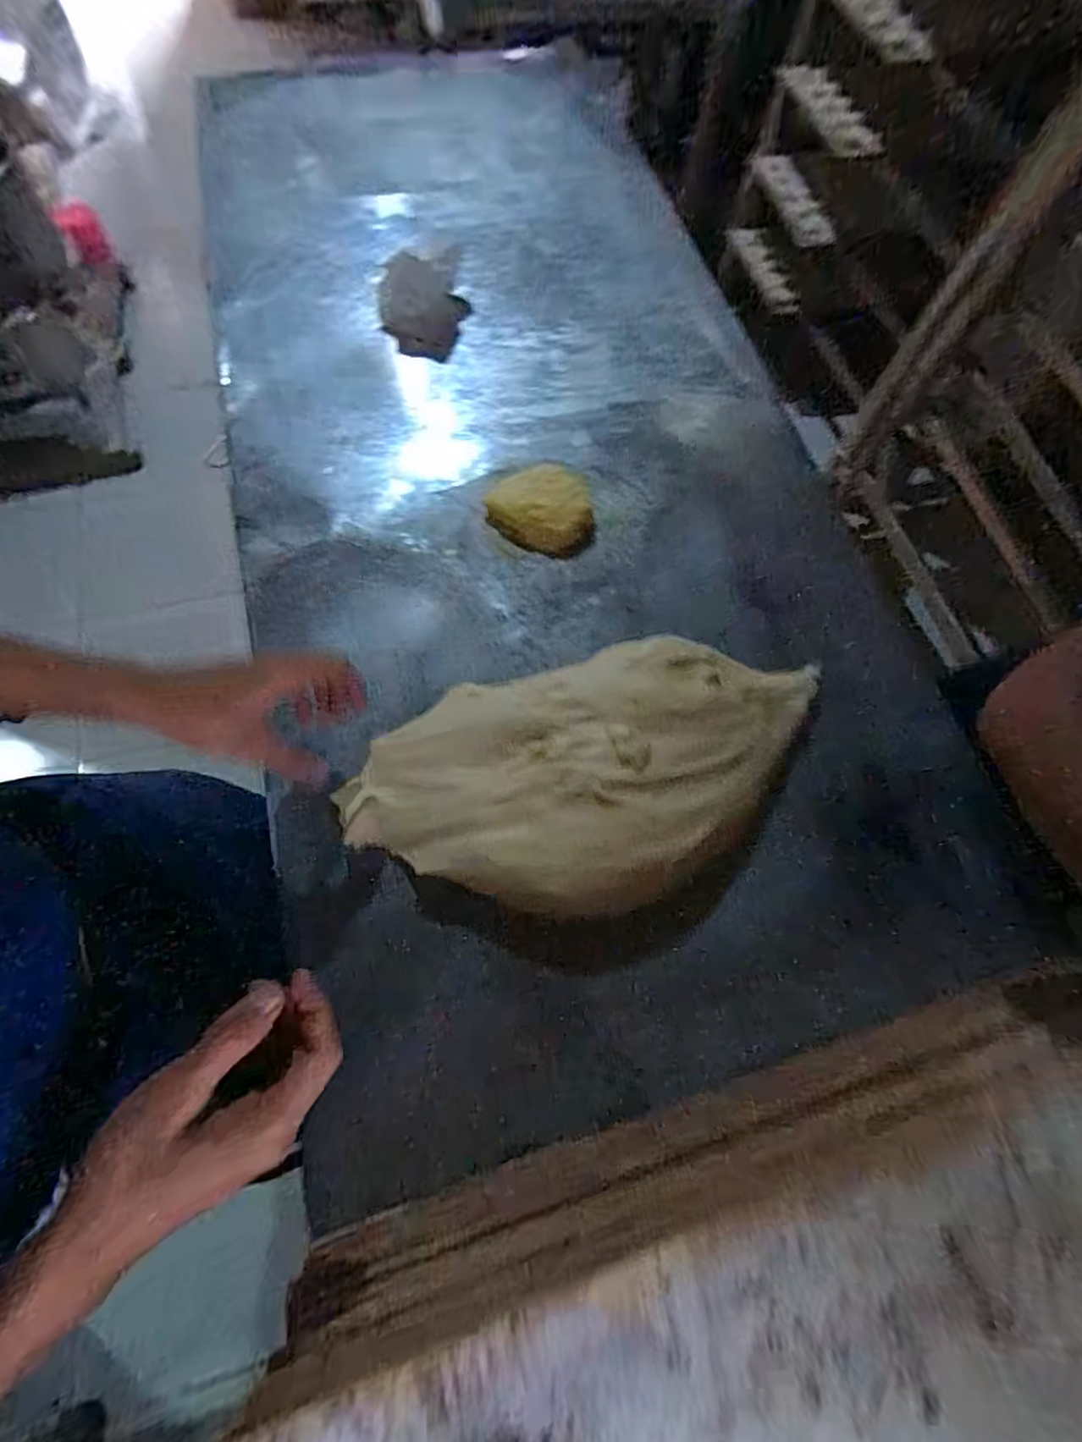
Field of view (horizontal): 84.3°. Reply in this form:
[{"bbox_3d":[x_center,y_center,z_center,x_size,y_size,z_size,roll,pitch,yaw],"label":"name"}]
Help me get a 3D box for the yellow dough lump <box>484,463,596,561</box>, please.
[{"bbox_3d":[0.004,-0.223,0.627,0.113,0.028,0.093,26,67,7],"label":"yellow dough lump"}]

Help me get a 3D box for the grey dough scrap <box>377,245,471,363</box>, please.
[{"bbox_3d":[-0.145,-0.515,0.738,0.105,0.013,0.167,-6,81,-12],"label":"grey dough scrap"}]

